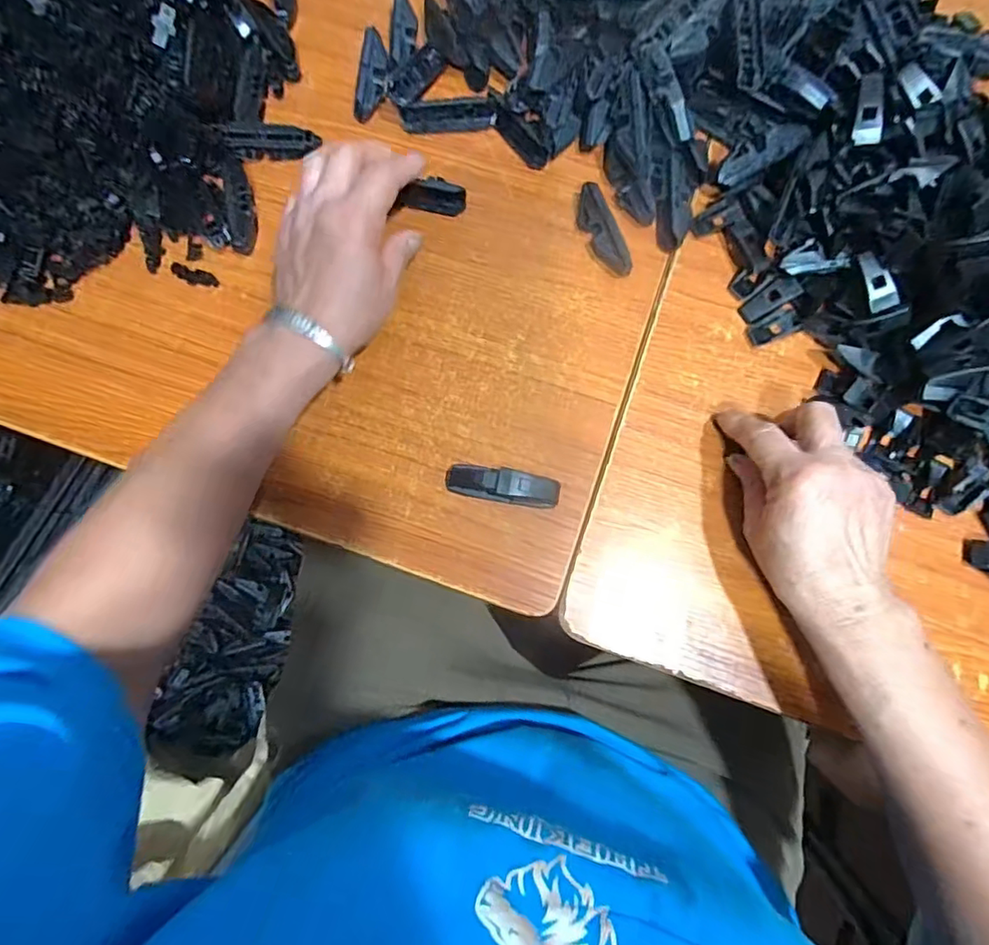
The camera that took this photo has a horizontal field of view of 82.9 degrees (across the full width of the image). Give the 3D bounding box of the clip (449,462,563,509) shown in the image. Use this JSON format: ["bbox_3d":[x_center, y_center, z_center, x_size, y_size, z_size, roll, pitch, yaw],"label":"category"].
[{"bbox_3d":[0.006,0.008,0.380,0.077,0.022,0.023,9,80,2],"label":"clip"}]

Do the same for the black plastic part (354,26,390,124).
[{"bbox_3d":[-0.095,-0.315,0.445,0.022,0.021,0.073,10,80,2],"label":"black plastic part"}]

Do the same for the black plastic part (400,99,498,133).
[{"bbox_3d":[-0.035,-0.278,0.437,0.072,0.016,0.013,-6,80,-1],"label":"black plastic part"}]

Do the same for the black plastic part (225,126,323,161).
[{"bbox_3d":[-0.170,-0.253,0.430,0.062,0.017,0.017,-12,80,-16],"label":"black plastic part"}]

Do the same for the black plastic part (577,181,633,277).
[{"bbox_3d":[0.080,-0.179,0.415,0.018,0.019,0.070,-24,81,-4],"label":"black plastic part"}]

